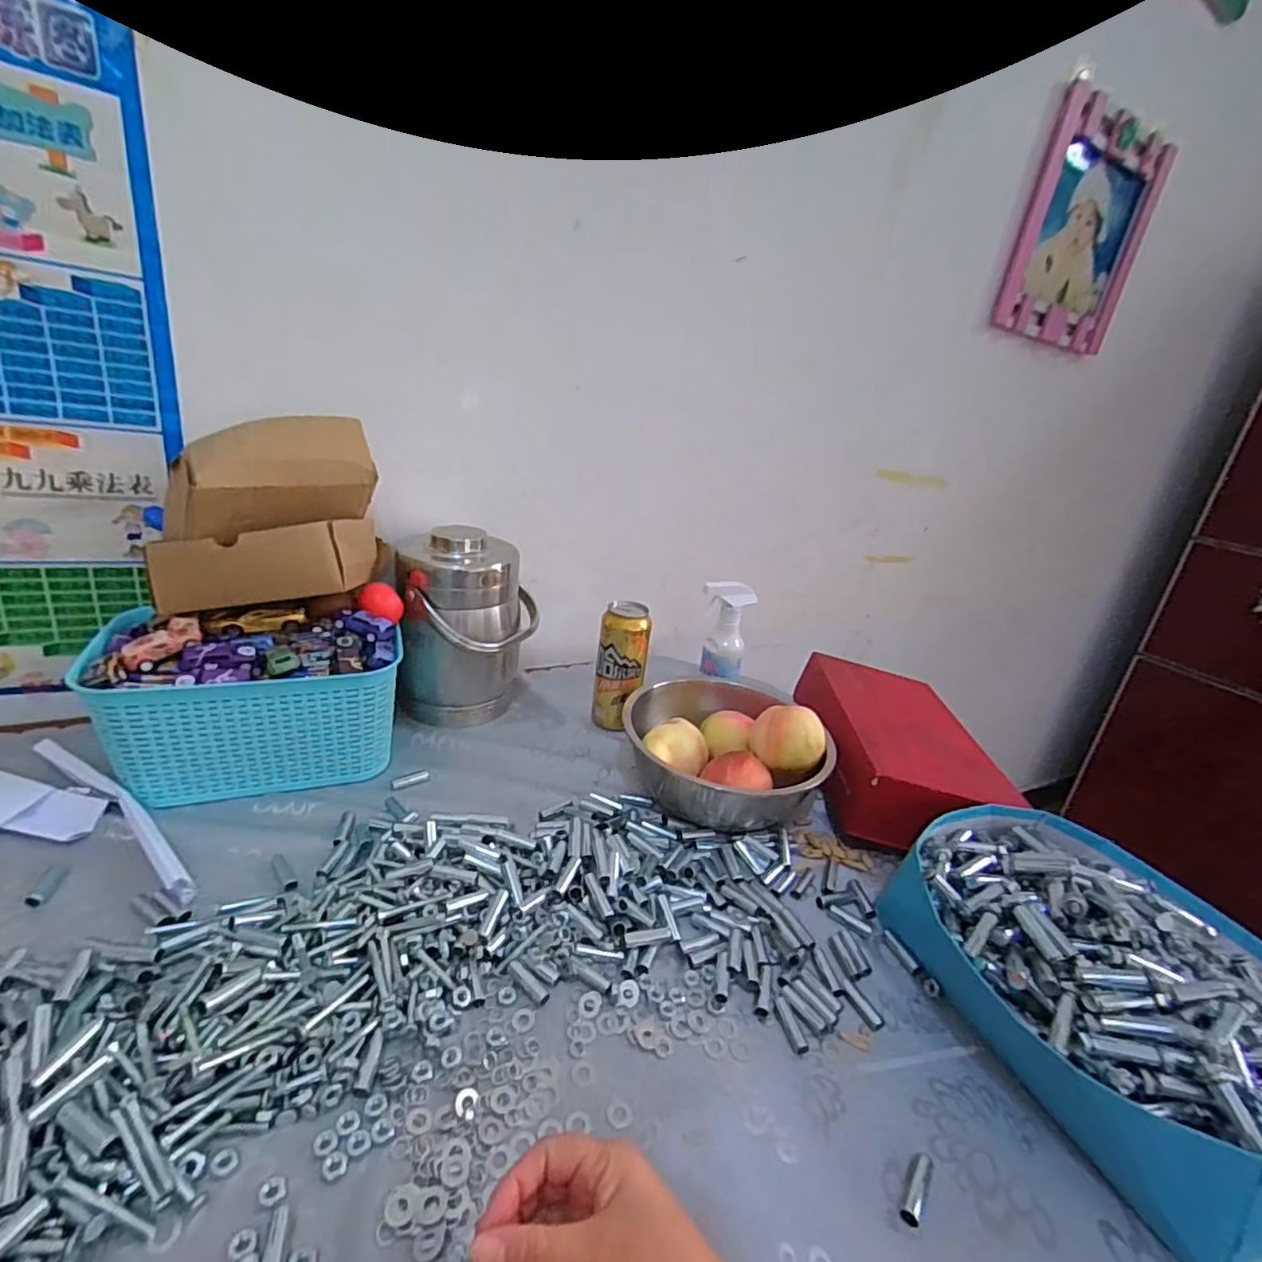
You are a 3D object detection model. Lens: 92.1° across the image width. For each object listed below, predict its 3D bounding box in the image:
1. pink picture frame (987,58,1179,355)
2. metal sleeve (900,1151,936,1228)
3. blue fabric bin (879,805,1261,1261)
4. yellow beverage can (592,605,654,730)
[{"bbox_3d":[0.815,-0.717,1.102,0.363,0.355,0.032,-1,24,-28],"label":"pink picture frame"},{"bbox_3d":[0.177,0.345,0.377,0.011,0.009,0.044,23,28,32],"label":"metal sleeve"},{"bbox_3d":[0.368,0.269,0.476,0.254,0.112,0.296,-10,29,-36],"label":"blue fabric bin"},{"bbox_3d":[-0.014,0.053,0.803,0.066,0.168,0.062,7,23,-3],"label":"yellow beverage can"}]

